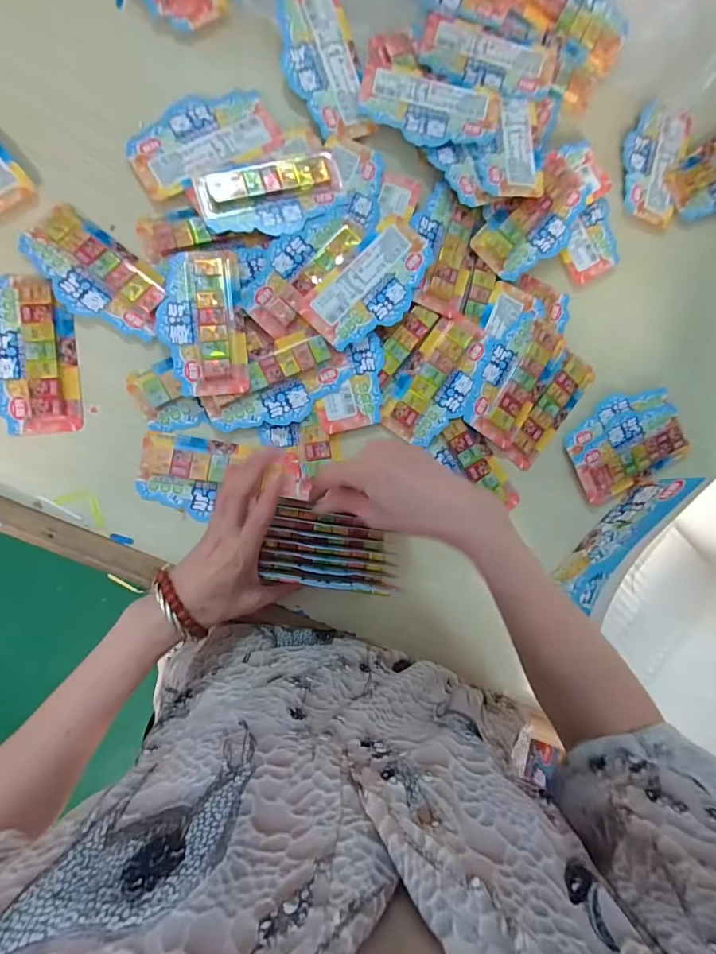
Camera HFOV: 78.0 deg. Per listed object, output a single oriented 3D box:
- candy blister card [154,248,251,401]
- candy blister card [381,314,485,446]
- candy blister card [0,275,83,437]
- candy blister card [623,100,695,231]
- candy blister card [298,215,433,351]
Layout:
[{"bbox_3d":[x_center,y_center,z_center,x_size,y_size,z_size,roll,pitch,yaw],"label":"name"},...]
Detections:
[{"bbox_3d":[-0.148,-0.147,0.419,0.076,0.019,0.141,-7,90,-10],"label":"candy blister card"},{"bbox_3d":[0.088,-0.101,0.463,0.071,0.007,0.141,31,84,-7],"label":"candy blister card"},{"bbox_3d":[-0.299,-0.110,0.402,0.078,0.011,0.142,-5,89,-10],"label":"candy blister card"},{"bbox_3d":[0.347,-0.370,0.521,0.078,0.015,0.132,17,86,-9],"label":"candy blister card"},{"bbox_3d":[0.015,-0.192,0.449,0.076,0.013,0.144,41,83,-6],"label":"candy blister card"}]

